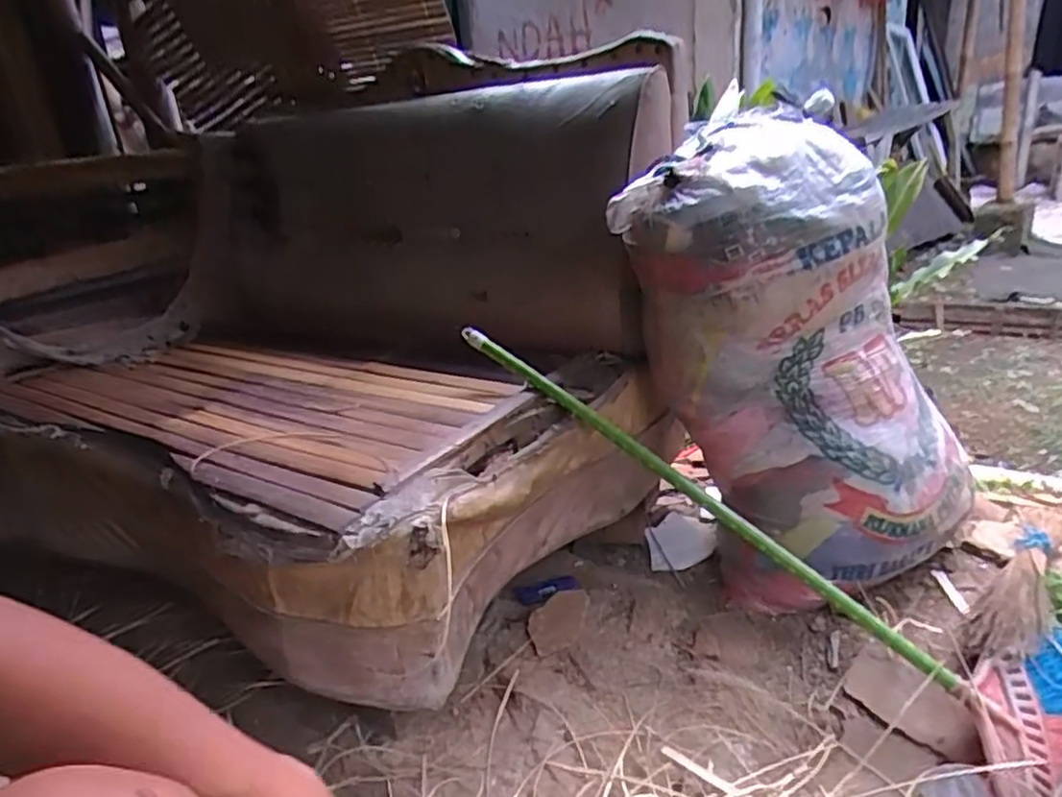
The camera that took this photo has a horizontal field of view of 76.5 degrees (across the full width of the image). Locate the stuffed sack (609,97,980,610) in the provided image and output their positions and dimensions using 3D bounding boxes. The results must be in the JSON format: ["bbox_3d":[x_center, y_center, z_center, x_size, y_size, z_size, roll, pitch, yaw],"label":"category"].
[{"bbox_3d":[0.373,-0.058,0.990,0.370,0.672,0.320,-24,11,5],"label":"stuffed sack"}]

